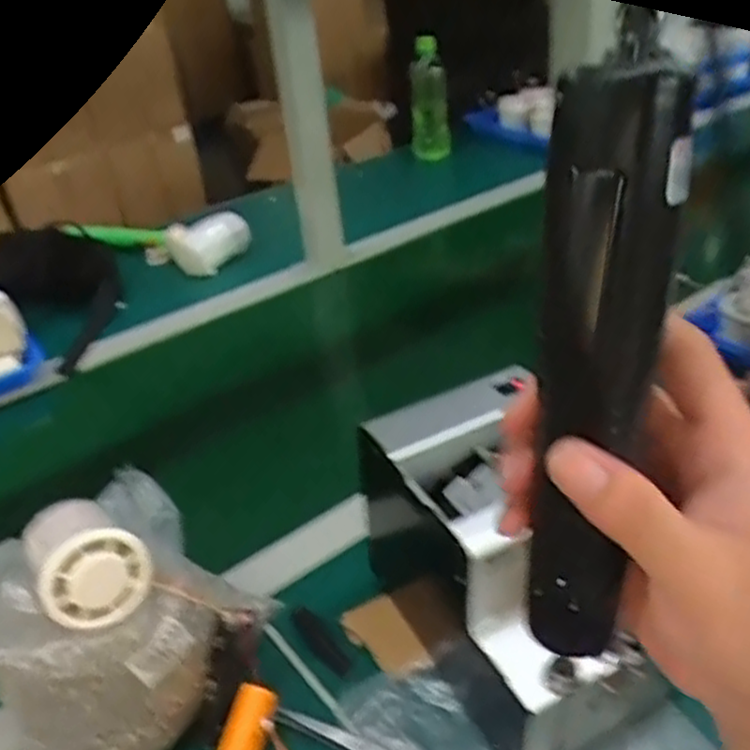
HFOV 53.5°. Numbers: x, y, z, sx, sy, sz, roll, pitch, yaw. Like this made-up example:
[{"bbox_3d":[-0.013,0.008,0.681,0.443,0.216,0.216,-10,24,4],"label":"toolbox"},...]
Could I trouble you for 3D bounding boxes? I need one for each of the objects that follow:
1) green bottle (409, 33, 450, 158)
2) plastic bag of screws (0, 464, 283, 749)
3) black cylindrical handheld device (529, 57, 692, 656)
[{"bbox_3d":[0.107,-0.536,1.445,0.096,0.292,0.064,35,67,24],"label":"green bottle"},{"bbox_3d":[-0.162,0.154,0.455,0.156,0.148,0.112,-29,40,-30],"label":"plastic bag of screws"},{"bbox_3d":[0.067,0.007,0.232,0.034,0.190,0.026,13,27,29],"label":"black cylindrical handheld device"}]

